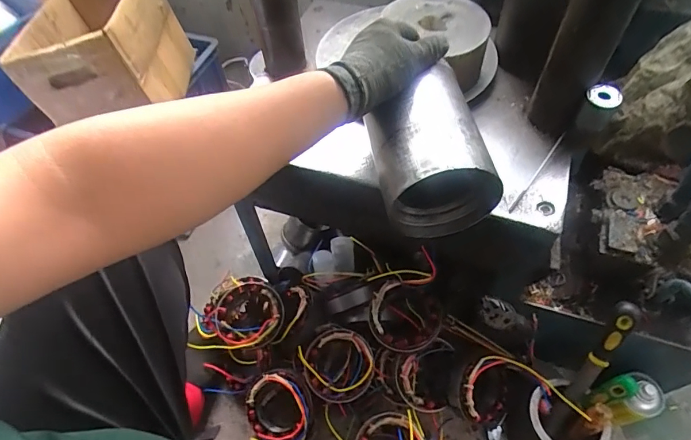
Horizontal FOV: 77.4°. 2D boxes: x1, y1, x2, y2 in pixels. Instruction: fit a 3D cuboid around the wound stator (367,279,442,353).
[{"bbox_3d":[0.096,0.159,0.707,0.115,0.100,0.108,-8,56,-2],"label":"wound stator"}]

